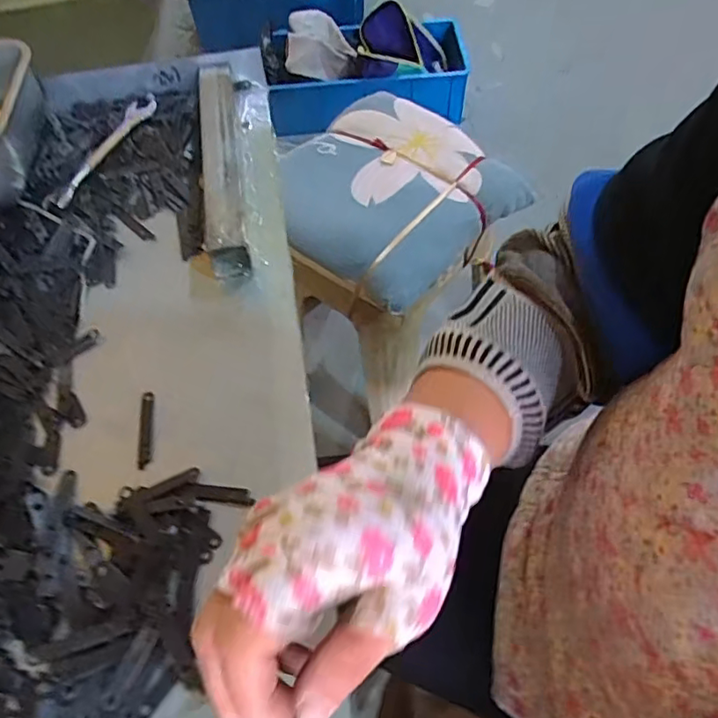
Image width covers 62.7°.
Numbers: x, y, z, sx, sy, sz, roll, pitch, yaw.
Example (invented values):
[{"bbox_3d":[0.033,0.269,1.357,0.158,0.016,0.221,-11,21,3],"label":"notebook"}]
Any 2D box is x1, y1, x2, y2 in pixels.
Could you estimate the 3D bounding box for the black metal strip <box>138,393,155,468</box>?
[{"bbox_3d":[-0.135,0.043,0.372,0.008,0.004,0.053,-7,57,-4],"label":"black metal strip"}]

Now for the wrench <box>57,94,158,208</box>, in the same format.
[{"bbox_3d":[-0.218,-0.187,0.519,0.024,0.009,0.150,15,58,11],"label":"wrench"}]

